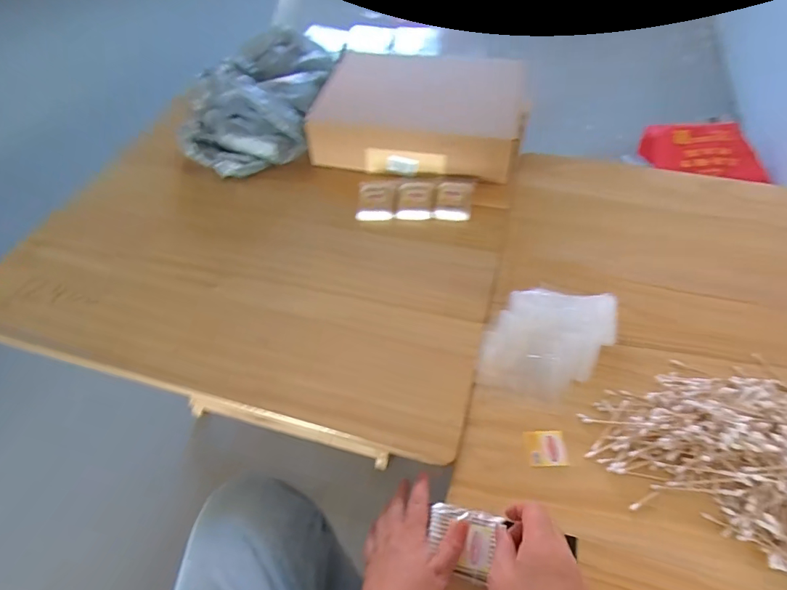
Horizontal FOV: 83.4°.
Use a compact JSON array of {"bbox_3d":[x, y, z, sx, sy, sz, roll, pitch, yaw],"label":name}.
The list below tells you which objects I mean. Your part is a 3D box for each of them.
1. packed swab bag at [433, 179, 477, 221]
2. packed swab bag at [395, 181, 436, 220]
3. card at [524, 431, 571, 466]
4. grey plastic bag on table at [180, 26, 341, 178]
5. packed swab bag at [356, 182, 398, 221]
[{"bbox_3d":[0.102,-0.160,0.731,0.058,0.012,0.093,9,55,10],"label":"packed swab bag"},{"bbox_3d":[0.037,-0.158,0.738,0.060,0.017,0.079,4,54,6],"label":"packed swab bag"},{"bbox_3d":[0.174,0.172,0.500,0.043,0.004,0.040,-2,54,2],"label":"card"},{"bbox_3d":[-0.258,-0.381,0.862,0.241,0.117,0.344,9,55,9],"label":"grey plastic bag on table"},{"bbox_3d":[-0.026,-0.156,0.731,0.063,0.014,0.084,2,54,5],"label":"packed swab bag"}]

